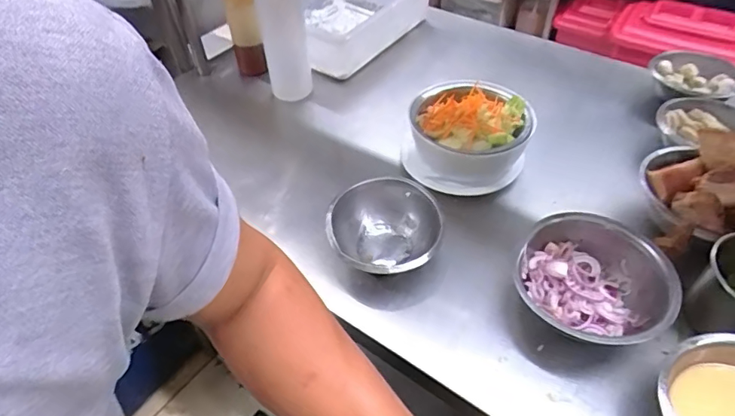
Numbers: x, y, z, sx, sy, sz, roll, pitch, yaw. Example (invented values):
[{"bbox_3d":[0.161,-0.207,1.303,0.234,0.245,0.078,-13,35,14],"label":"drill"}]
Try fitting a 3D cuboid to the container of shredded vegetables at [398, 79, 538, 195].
[{"bbox_3d":[0.156,-0.110,0.736,0.171,0.097,0.158,-1,46,1],"label":"container of shredded vegetables"}]

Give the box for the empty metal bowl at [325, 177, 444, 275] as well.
[{"bbox_3d":[0.025,0.036,0.634,0.145,0.075,0.142,-1,46,1],"label":"empty metal bowl"}]

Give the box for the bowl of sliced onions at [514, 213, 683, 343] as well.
[{"bbox_3d":[0.259,0.099,0.562,0.165,0.080,0.168,-1,46,1],"label":"bowl of sliced onions"}]

